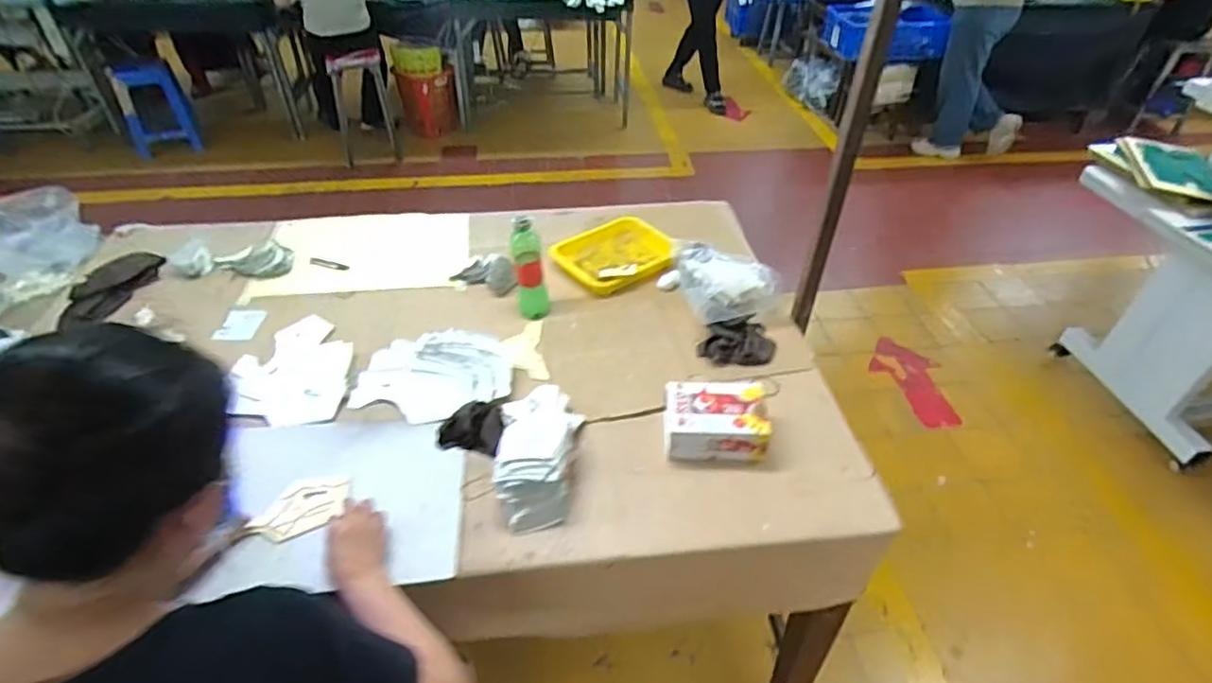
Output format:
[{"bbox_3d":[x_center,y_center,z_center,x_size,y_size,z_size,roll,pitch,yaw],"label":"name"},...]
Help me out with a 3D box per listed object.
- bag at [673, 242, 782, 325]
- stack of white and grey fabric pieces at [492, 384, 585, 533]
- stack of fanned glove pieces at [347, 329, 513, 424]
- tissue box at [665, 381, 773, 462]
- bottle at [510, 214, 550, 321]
[{"bbox_3d":[0.232,-0.147,1.254,0.170,0.072,0.234,-9,42,-11],"label":"bag"},{"bbox_3d":[-0.100,0.154,0.937,0.125,0.073,0.236,-1,41,-2],"label":"stack of white and grey fabric pieces"},{"bbox_3d":[-0.292,0.054,1.055,0.254,0.054,0.149,-6,41,-7],"label":"stack of fanned glove pieces"},{"bbox_3d":[0.172,0.125,0.992,0.160,0.064,0.115,0,41,0],"label":"tissue box"},{"bbox_3d":[-0.143,-0.137,1.177,0.056,0.211,0.052,-9,42,-11],"label":"bottle"}]

